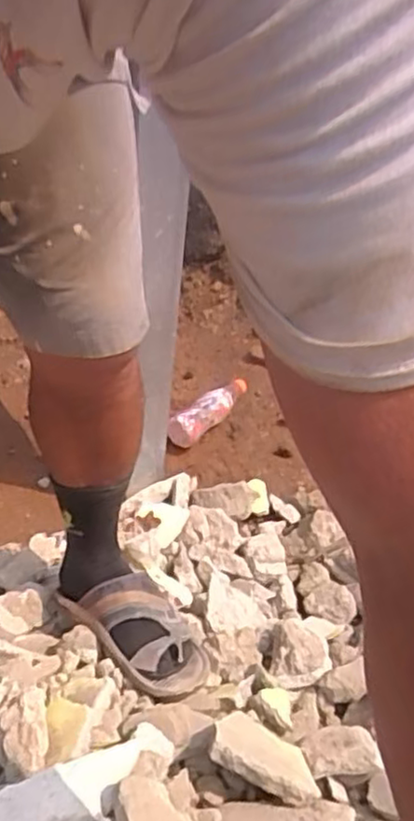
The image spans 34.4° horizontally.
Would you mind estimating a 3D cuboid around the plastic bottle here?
[{"bbox_3d":[0.006,-0.007,1.255,0.067,0.062,0.209,26,48,21],"label":"plastic bottle"}]

